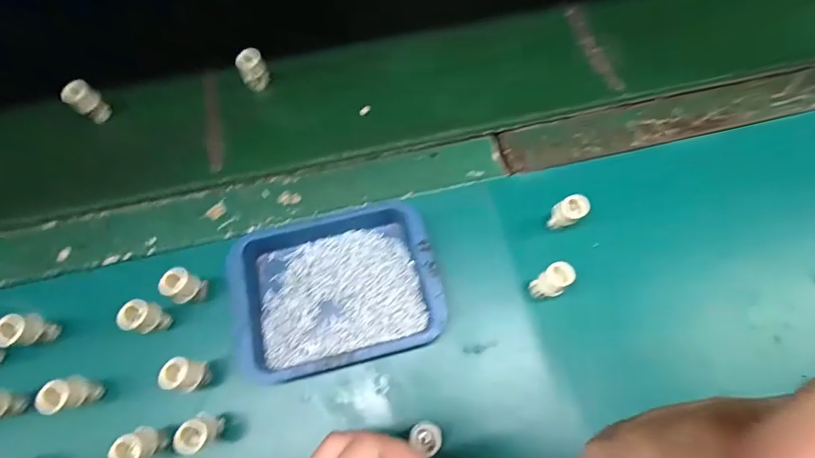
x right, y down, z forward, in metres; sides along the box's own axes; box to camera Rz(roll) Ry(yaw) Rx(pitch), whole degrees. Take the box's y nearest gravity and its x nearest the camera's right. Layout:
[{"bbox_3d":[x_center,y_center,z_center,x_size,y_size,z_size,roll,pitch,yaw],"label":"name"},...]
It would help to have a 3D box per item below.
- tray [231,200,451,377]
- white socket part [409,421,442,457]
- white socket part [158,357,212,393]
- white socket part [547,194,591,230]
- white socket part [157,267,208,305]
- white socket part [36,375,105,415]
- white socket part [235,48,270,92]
[{"bbox_3d":[-0.056,0.044,0.343,0.154,0.026,0.124,-14,66,-4],"label":"tray"},{"bbox_3d":[0.013,0.139,0.289,0.021,0.021,0.019,33,71,16],"label":"white socket part"},{"bbox_3d":[-0.158,0.105,0.309,0.016,0.043,0.021,10,66,7],"label":"white socket part"},{"bbox_3d":[0.134,-0.012,0.359,0.023,0.037,0.021,-1,66,2],"label":"white socket part"},{"bbox_3d":[-0.173,0.047,0.337,0.020,0.048,0.023,19,68,10],"label":"white socket part"},{"bbox_3d":[-0.231,0.116,0.299,0.024,0.039,0.020,-9,66,-2],"label":"white socket part"},{"bbox_3d":[-0.155,-0.159,0.434,0.027,0.041,0.020,-27,67,-10],"label":"white socket part"}]

